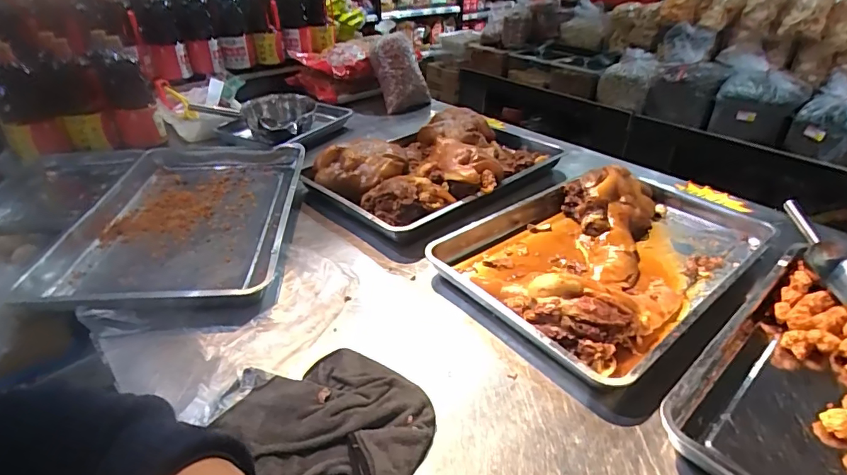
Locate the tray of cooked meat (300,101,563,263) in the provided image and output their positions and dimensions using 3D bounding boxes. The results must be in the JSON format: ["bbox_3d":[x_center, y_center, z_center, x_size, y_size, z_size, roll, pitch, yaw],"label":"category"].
[{"bbox_3d":[0.042,-0.214,1.165,0.451,0.095,0.666,23,39,31],"label":"tray of cooked meat"}]

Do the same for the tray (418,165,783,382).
[{"bbox_3d":[0.355,0.001,0.885,0.641,0.087,0.396,-25,41,-34],"label":"tray"}]

